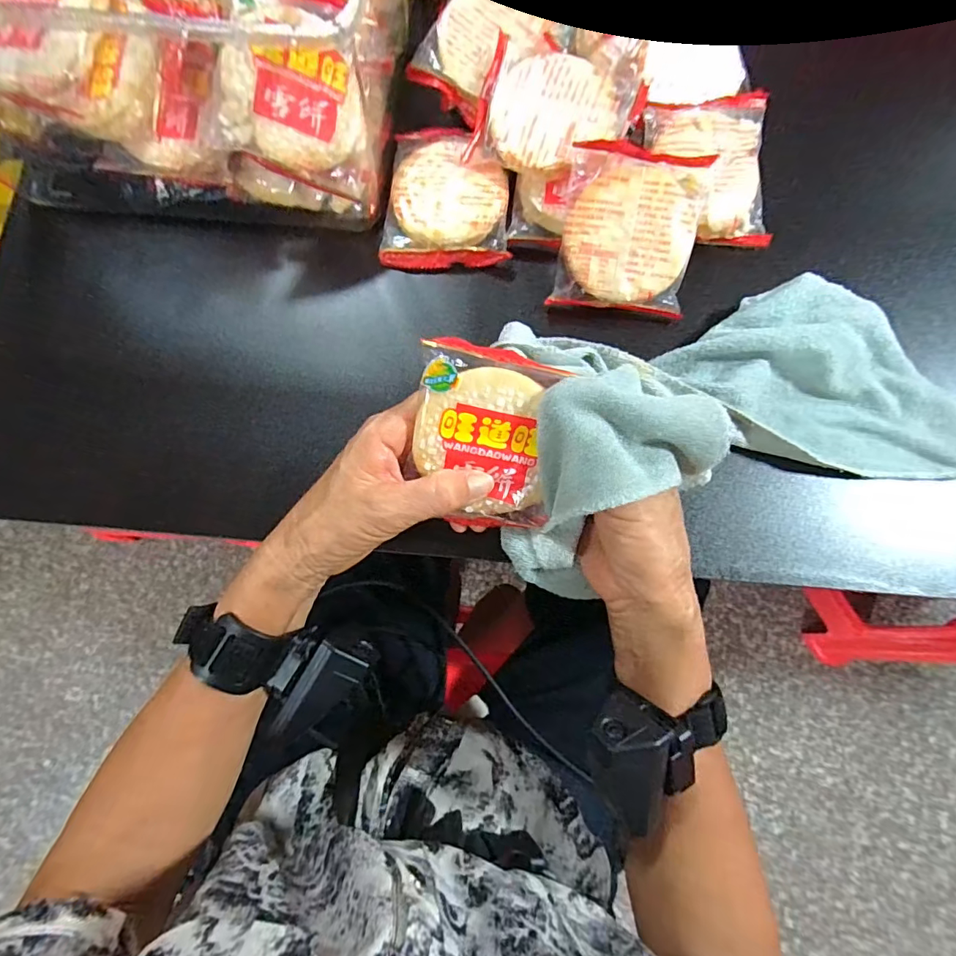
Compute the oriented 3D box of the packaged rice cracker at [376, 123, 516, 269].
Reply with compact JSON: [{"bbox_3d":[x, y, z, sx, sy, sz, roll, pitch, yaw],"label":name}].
[{"bbox_3d":[-0.022,-0.195,0.339,0.084,0.021,0.101,0,79,1],"label":"packaged rice cracker"}]

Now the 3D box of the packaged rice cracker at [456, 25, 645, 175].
[{"bbox_3d":[0.048,-0.240,0.318,0.096,0.009,0.082,18,80,4],"label":"packaged rice cracker"}]

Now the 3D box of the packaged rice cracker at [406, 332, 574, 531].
[{"bbox_3d":[0.005,-0.018,0.255,0.072,0.014,0.094,9,112,-2],"label":"packaged rice cracker"}]

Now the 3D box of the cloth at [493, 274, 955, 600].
[{"bbox_3d":[0.147,-0.036,0.295,0.278,0.088,0.137,-14,79,-16],"label":"cloth"}]

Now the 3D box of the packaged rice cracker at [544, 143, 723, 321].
[{"bbox_3d":[0.097,-0.158,0.316,0.084,0.014,0.098,10,101,1],"label":"packaged rice cracker"}]

